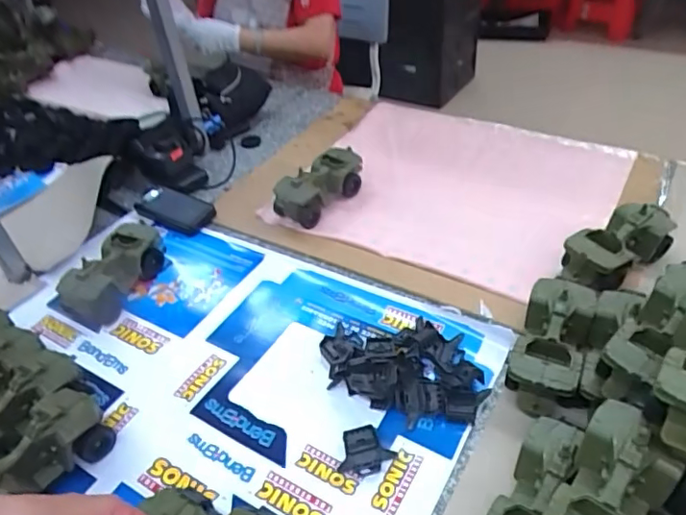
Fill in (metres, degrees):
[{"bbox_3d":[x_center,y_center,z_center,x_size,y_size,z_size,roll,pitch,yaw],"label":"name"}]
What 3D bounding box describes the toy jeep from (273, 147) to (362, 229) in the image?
[{"bbox_3d":[-0.044,-0.128,0.998,0.088,0.080,0.167,22,48,29],"label":"toy jeep"}]

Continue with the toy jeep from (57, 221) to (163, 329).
[{"bbox_3d":[-0.362,0.020,0.870,0.084,0.071,0.171,10,43,19],"label":"toy jeep"}]

